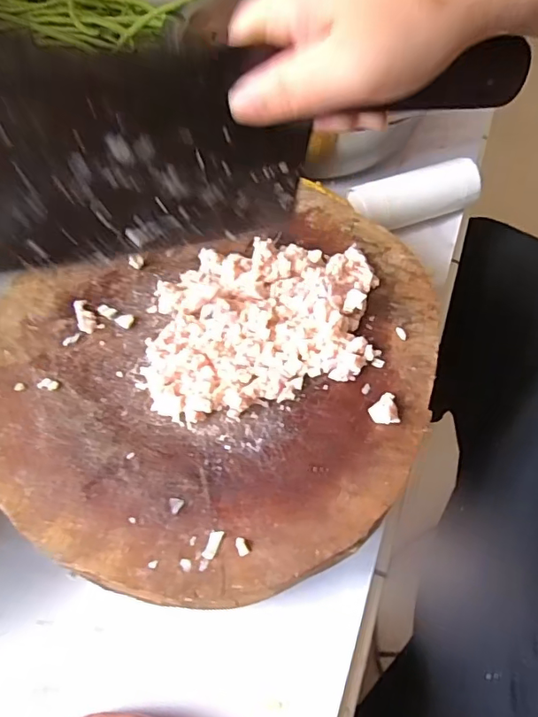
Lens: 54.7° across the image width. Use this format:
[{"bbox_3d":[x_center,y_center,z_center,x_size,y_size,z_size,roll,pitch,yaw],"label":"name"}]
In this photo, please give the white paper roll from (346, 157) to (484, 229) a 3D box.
[{"bbox_3d":[0.138,-0.153,0.495,0.122,0.045,0.042,-15,60,-8],"label":"white paper roll"}]

